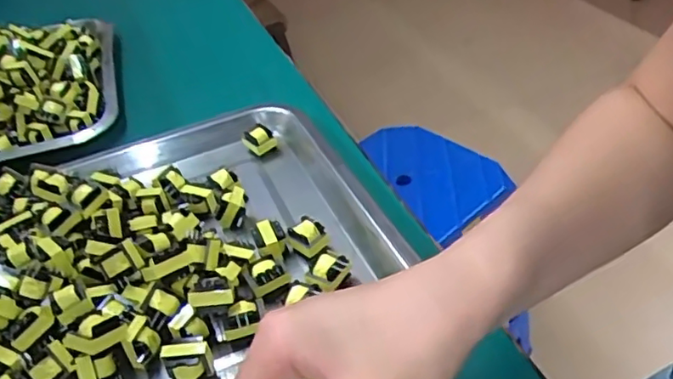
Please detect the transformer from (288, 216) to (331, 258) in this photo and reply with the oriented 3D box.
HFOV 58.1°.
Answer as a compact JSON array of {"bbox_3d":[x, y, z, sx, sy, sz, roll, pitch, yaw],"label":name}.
[{"bbox_3d":[-0.019,0.031,0.403,0.023,0.019,0.018,21,47,31],"label":"transformer"}]

